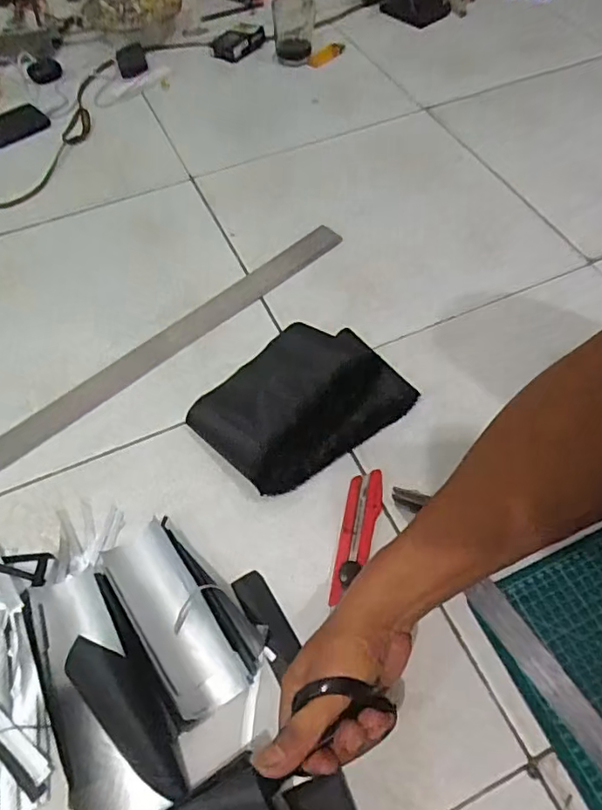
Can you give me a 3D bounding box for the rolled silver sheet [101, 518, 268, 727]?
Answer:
[{"bbox_3d":[-0.105,0.171,0.464,0.080,0.027,0.162,-38,64,-21],"label":"rolled silver sheet"}]

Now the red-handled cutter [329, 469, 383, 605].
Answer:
[{"bbox_3d":[0.053,0.117,0.506,0.032,0.017,0.128,10,58,7],"label":"red-handled cutter"}]

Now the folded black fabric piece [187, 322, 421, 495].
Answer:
[{"bbox_3d":[0.001,-0.009,0.566,0.196,0.057,0.153,-38,64,-21],"label":"folded black fabric piece"}]

